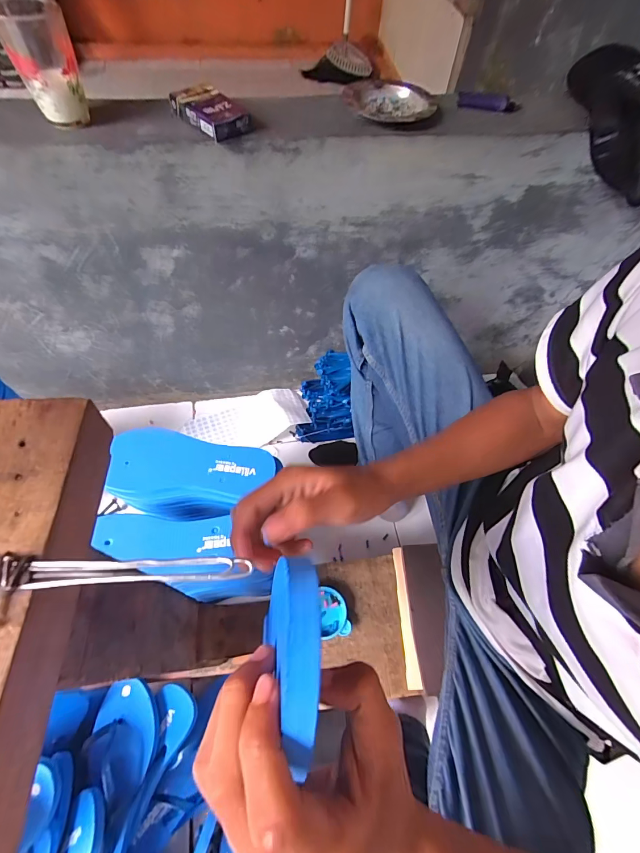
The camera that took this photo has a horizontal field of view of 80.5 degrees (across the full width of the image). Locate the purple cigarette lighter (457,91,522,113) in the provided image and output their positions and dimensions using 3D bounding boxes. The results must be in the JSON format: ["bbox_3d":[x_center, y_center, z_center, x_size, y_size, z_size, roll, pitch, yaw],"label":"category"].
[{"bbox_3d":[0.231,-0.445,0.517,0.085,0.016,0.019,9,61,1],"label":"purple cigarette lighter"}]

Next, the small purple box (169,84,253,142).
[{"bbox_3d":[-0.133,-0.386,0.463,0.099,0.023,0.055,41,67,17],"label":"small purple box"}]

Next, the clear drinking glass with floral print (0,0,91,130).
[{"bbox_3d":[-0.306,-0.408,0.425,0.065,0.094,0.075,-23,65,-15],"label":"clear drinking glass with floral print"}]

